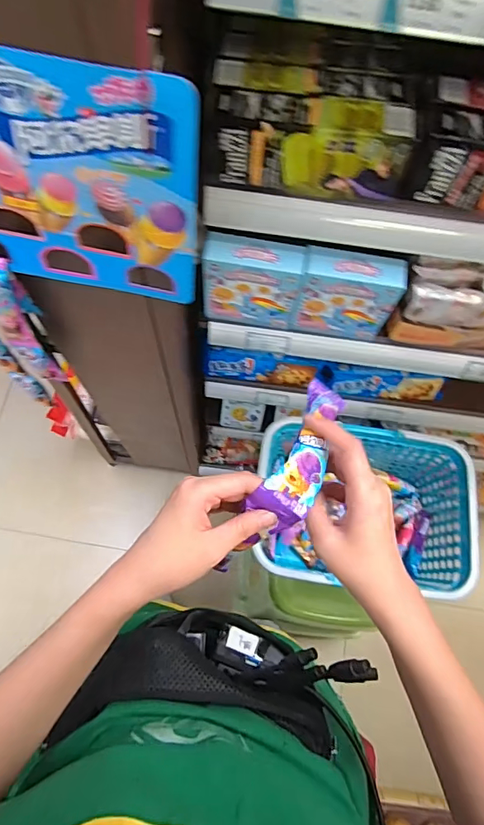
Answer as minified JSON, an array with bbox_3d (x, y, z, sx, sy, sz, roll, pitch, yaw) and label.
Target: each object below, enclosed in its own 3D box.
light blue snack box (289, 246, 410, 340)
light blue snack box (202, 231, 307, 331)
[{"bbox_3d":[0.134,-0.152,0.627,0.122,0.133,0.044,7,70,0],"label":"light blue snack box"},{"bbox_3d":[0.013,-0.168,0.629,0.123,0.132,0.042,8,70,0],"label":"light blue snack box"}]

